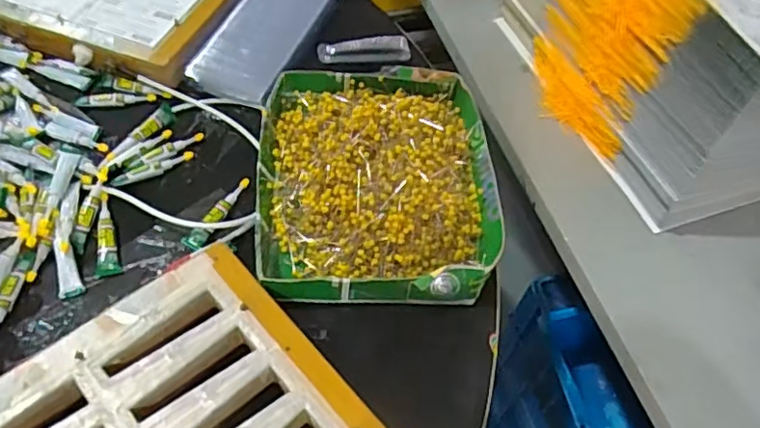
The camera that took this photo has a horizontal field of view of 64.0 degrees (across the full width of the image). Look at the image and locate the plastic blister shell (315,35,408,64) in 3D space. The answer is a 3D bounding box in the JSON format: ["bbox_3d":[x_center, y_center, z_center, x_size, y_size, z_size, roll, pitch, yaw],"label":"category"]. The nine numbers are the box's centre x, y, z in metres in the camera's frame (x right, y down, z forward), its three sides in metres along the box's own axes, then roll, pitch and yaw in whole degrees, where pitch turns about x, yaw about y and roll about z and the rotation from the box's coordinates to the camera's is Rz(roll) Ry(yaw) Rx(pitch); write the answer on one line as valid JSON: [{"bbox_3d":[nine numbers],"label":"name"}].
[{"bbox_3d":[-0.019,-0.198,0.722,0.106,0.012,0.037,-5,56,-8],"label":"plastic blister shell"}]

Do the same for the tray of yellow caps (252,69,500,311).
[{"bbox_3d":[-0.003,-0.041,0.583,0.216,0.054,0.266,0,54,-5],"label":"tray of yellow caps"}]

